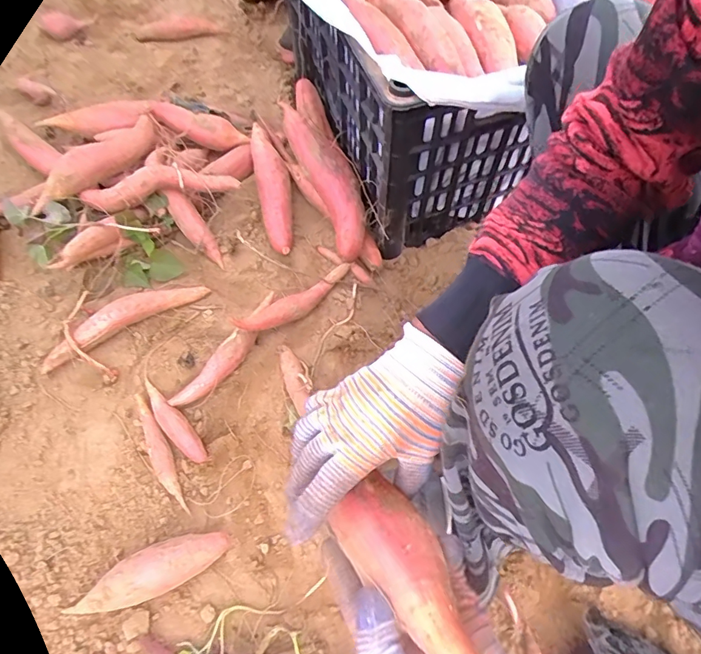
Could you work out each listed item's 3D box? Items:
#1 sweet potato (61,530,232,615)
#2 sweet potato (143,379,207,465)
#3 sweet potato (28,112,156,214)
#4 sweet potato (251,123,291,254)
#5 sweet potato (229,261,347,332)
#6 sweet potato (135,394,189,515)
[{"bbox_3d":[-0.204,0.252,0.478,0.155,0.039,0.045,-21,64,-12],"label":"sweet potato"},{"bbox_3d":[-0.213,0.110,0.556,0.027,0.021,0.126,-38,69,-19],"label":"sweet potato"},{"bbox_3d":[-0.375,-0.253,0.700,0.068,0.060,0.227,21,49,8],"label":"sweet potato"},{"bbox_3d":[-0.119,-0.219,0.719,0.051,0.056,0.233,-12,63,-7],"label":"sweet potato"},{"bbox_3d":[-0.069,-0.036,0.630,0.183,0.050,0.033,-36,68,-18],"label":"sweet potato"},{"bbox_3d":[-0.222,0.143,0.541,0.022,0.017,0.142,-23,65,-13],"label":"sweet potato"}]

